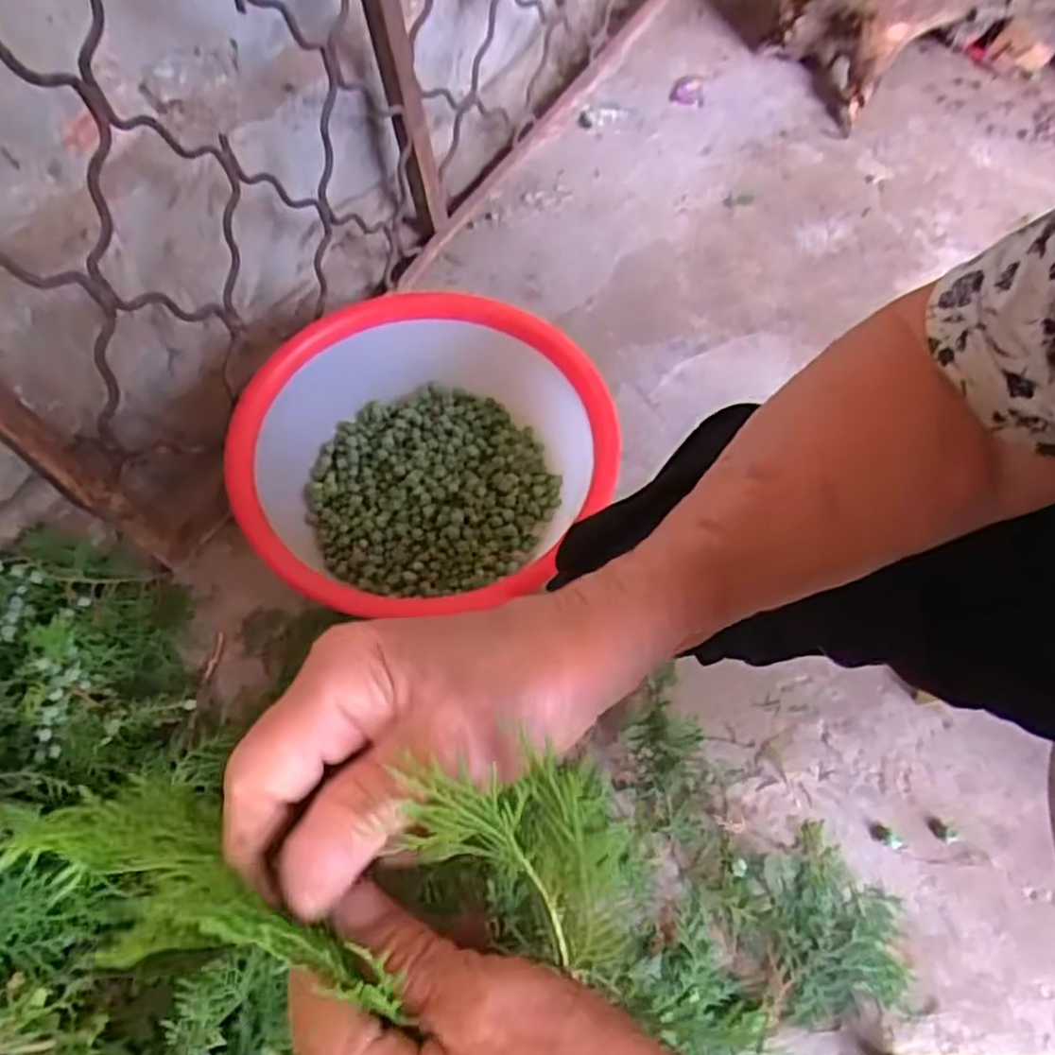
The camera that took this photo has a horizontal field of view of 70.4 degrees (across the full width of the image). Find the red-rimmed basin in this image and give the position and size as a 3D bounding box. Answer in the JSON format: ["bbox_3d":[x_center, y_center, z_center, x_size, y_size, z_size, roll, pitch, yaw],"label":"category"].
[{"bbox_3d":[-0.107,-0.068,0.759,0.343,0.112,0.347,1,61,-3],"label":"red-rimmed basin"}]

